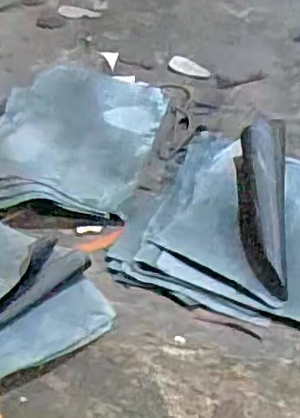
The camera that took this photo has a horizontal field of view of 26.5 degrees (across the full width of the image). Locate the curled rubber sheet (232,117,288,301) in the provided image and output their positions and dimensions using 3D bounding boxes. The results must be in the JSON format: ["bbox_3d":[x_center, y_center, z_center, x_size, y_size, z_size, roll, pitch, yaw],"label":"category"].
[{"bbox_3d":[0.139,-0.011,0.799,0.060,0.048,0.262,5,50,4],"label":"curled rubber sheet"}]

